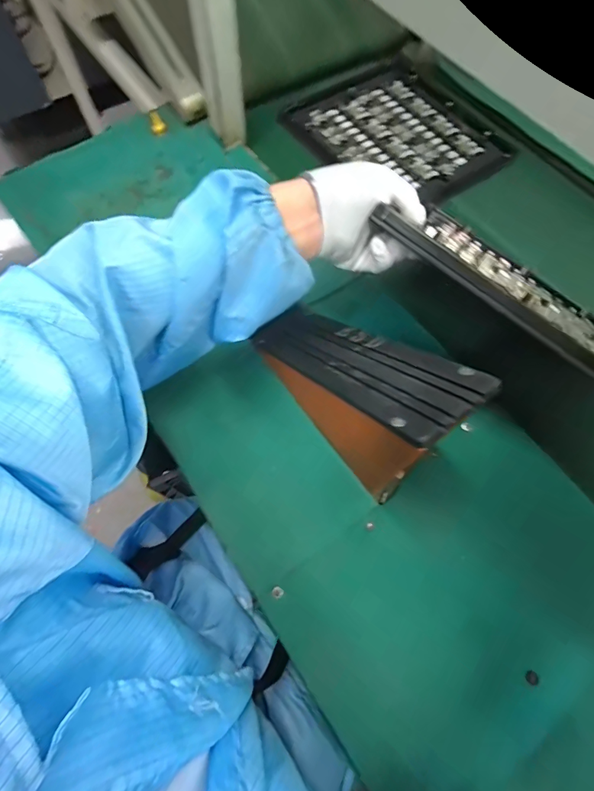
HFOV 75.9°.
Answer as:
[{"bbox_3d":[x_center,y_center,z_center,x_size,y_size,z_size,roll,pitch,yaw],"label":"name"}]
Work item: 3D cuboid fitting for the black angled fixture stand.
[{"bbox_3d":[0.048,-0.020,0.365,0.080,0.182,0.205,-36,70,-16],"label":"black angled fixture stand"}]

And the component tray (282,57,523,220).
[{"bbox_3d":[0.172,-0.438,0.634,0.263,0.026,0.306,-35,69,-15],"label":"component tray"}]

